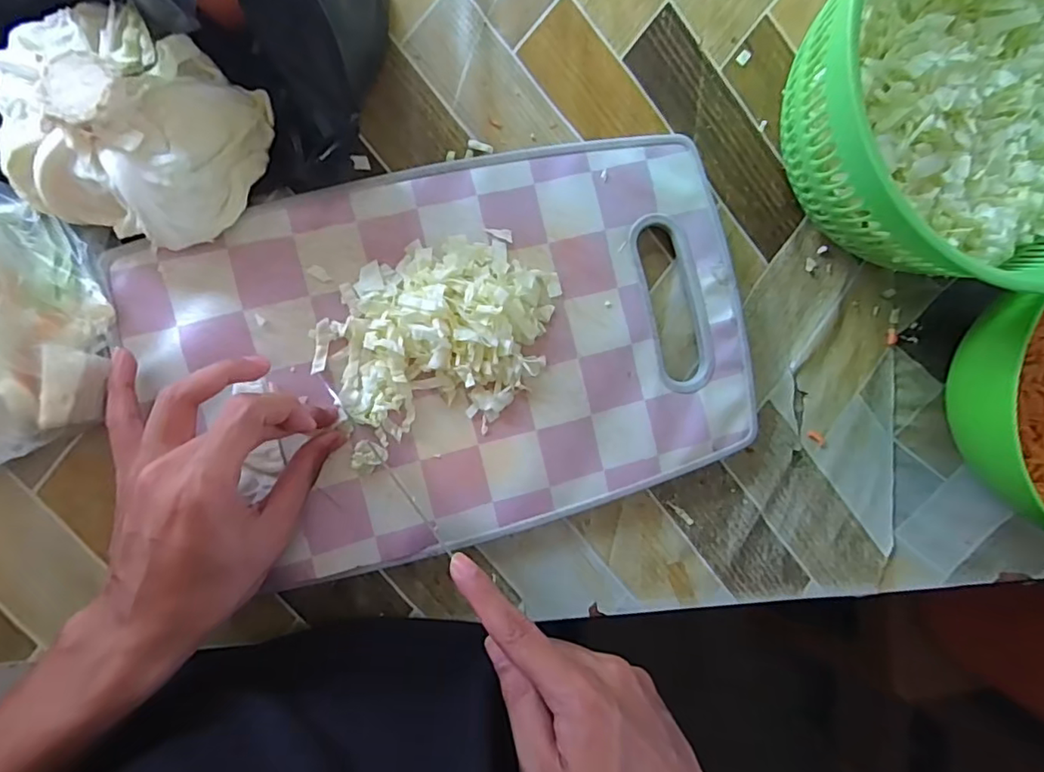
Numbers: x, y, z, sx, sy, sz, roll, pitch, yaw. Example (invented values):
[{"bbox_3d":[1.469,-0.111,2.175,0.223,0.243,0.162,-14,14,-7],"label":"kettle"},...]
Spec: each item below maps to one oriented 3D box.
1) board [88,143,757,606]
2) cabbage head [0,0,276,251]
[{"bbox_3d":[-0.031,-0.020,0.341,0.340,0.010,0.221,-16,94,-8],"label":"board"},{"bbox_3d":[-0.195,-0.125,0.282,0.110,0.058,0.096,23,88,-9],"label":"cabbage head"}]

